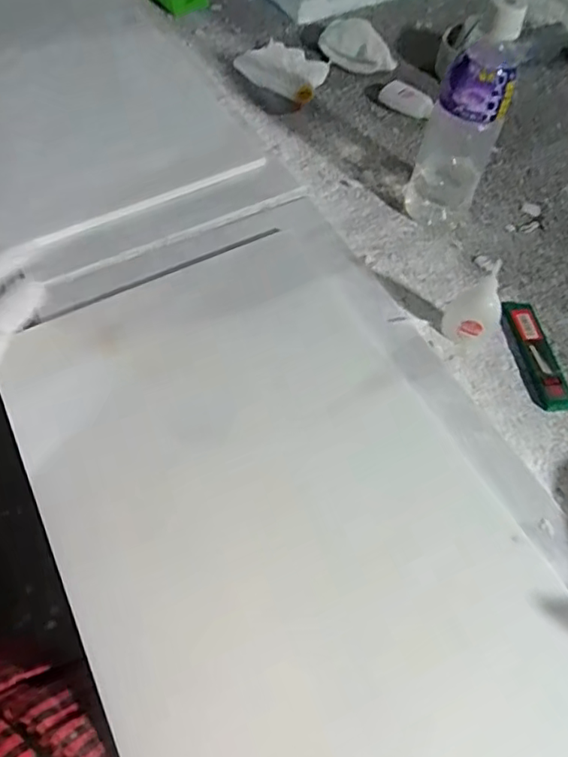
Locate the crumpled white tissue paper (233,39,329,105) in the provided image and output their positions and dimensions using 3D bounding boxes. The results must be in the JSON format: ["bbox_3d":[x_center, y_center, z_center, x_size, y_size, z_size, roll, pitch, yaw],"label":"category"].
[{"bbox_3d":[0.000,-0.406,0.734,0.120,0.019,0.100,31,61,15],"label":"crumpled white tissue paper"}]

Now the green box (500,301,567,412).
[{"bbox_3d":[0.227,-0.023,0.514,0.033,0.012,0.117,-5,58,-7],"label":"green box"}]

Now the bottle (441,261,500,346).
[{"bbox_3d":[0.171,-0.066,0.489,0.044,0.088,0.030,29,60,14],"label":"bottle"}]

